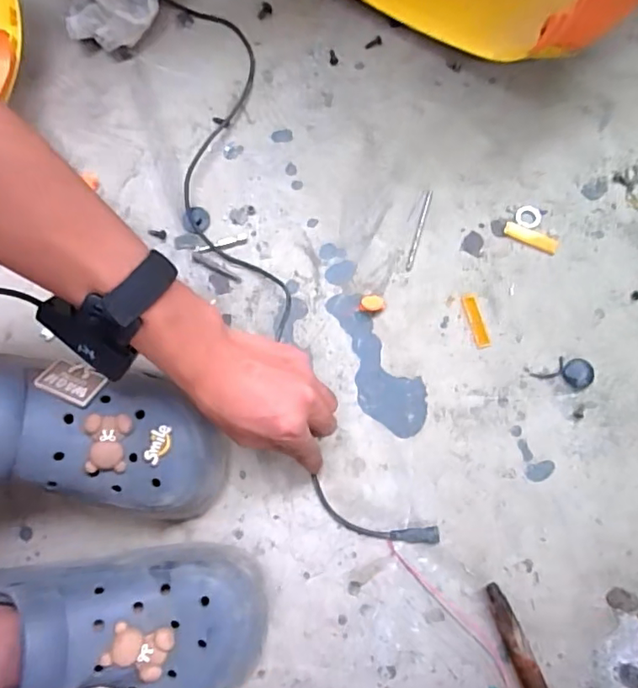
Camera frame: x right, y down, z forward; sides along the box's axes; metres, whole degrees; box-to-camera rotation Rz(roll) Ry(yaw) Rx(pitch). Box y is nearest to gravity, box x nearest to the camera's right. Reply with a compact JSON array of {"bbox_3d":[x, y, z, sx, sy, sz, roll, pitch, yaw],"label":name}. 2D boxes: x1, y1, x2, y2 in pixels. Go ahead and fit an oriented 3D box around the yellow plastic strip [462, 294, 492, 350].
[{"bbox_3d":[0.137,-0.020,0.470,0.013,0.004,0.049,-15,78,-2],"label":"yellow plastic strip"}]

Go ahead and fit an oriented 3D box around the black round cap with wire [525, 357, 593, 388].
[{"bbox_3d":[0.204,0.024,0.459,0.054,0.009,0.025,-2,78,14],"label":"black round cap with wire"}]

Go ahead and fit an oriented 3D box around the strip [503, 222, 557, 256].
[{"bbox_3d":[0.190,-0.096,0.484,0.048,0.004,0.015,24,79,5],"label":"strip"}]

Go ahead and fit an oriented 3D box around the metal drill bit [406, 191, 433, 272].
[{"bbox_3d":[0.091,-0.104,0.489,0.006,0.004,0.080,17,79,4],"label":"metal drill bit"}]

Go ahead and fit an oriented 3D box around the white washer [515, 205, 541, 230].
[{"bbox_3d":[0.190,-0.115,0.489,0.023,0.004,0.022,6,78,2],"label":"white washer"}]

